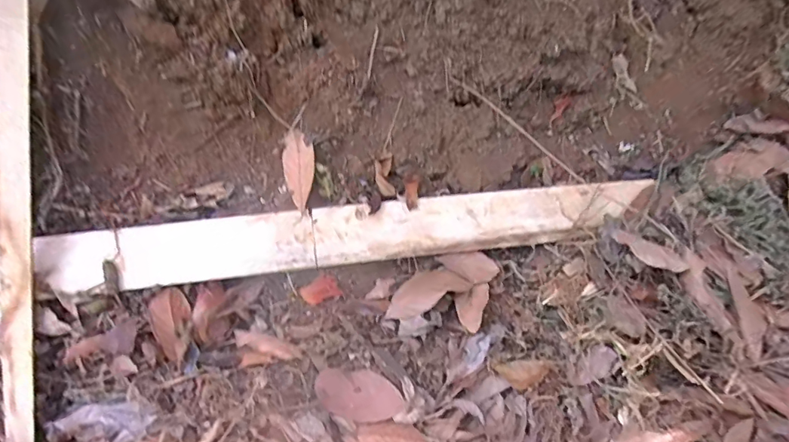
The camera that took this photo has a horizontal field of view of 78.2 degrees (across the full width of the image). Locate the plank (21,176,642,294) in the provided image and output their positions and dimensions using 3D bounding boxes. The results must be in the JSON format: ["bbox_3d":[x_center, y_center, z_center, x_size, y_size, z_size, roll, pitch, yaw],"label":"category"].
[{"bbox_3d":[-0.050,0.016,0.768,0.918,0.028,0.086,-6,91,-7],"label":"plank"}]

